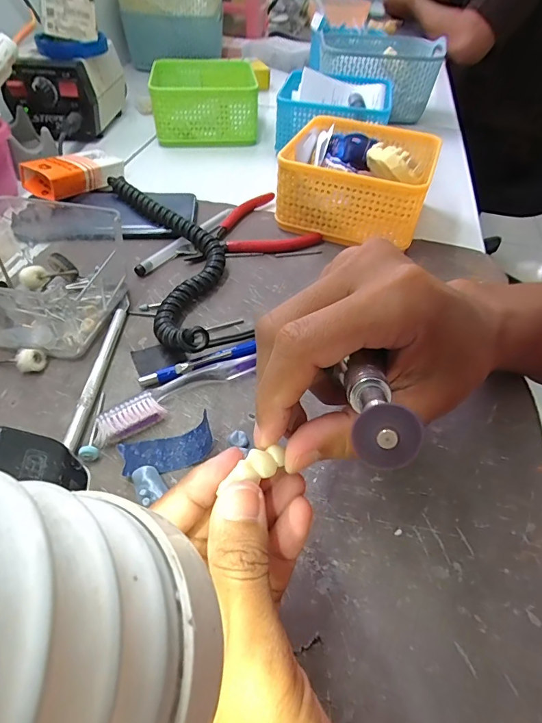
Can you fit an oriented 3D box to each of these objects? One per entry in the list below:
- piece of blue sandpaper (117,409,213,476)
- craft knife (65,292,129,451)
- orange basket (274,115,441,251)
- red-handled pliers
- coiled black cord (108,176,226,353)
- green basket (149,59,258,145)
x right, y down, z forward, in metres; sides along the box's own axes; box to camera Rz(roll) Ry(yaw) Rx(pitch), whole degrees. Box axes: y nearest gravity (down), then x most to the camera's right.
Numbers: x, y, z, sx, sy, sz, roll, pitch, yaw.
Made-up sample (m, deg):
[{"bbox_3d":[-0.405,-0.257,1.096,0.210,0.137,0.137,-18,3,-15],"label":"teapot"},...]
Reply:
[{"bbox_3d":[-0.056,0.049,0.228,0.049,0.008,0.023,-18,52,-18],"label":"piece of blue sandpaper"},{"bbox_3d":[-0.110,-0.001,0.269,0.008,0.009,0.133,2,49,-2],"label":"craft knife"},{"bbox_3d":[0.085,-0.177,0.401,0.130,0.065,0.137,18,50,12],"label":"orange basket"},{"bbox_3d":[-0.025,-0.115,0.375,0.120,0.010,0.089,-28,56,-25],"label":"red-handled pliers"},{"bbox_3d":[-0.078,-0.091,0.338,0.067,0.027,0.239,-15,51,-16],"label":"coiled black cord"},{"bbox_3d":[-0.086,-0.338,0.536,0.127,0.062,0.122,-3,49,-6],"label":"green basket"}]

